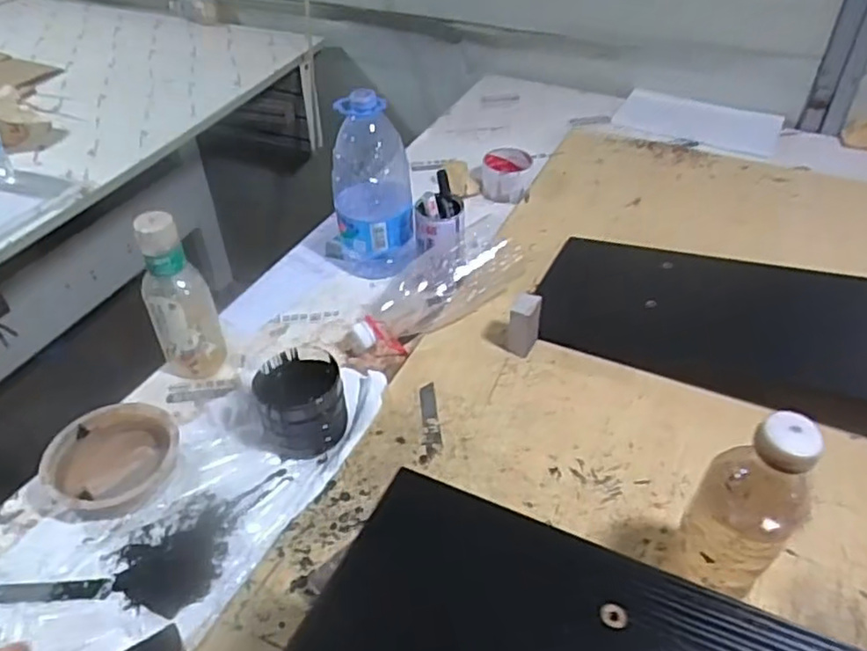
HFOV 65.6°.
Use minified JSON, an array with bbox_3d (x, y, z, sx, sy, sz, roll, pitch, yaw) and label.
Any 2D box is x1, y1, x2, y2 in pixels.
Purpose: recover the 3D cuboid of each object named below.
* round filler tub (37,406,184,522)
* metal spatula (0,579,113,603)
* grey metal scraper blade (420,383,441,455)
[{"bbox_3d":[-0.322,0.132,0.683,0.121,0.029,0.127,-1,42,1],"label":"round filler tub"},{"bbox_3d":[-0.338,0.235,0.596,0.099,0.006,0.019,-3,42,-2],"label":"metal spatula"},{"bbox_3d":[-0.003,0.101,0.732,0.018,0.004,0.098,-4,42,-3],"label":"grey metal scraper blade"}]

